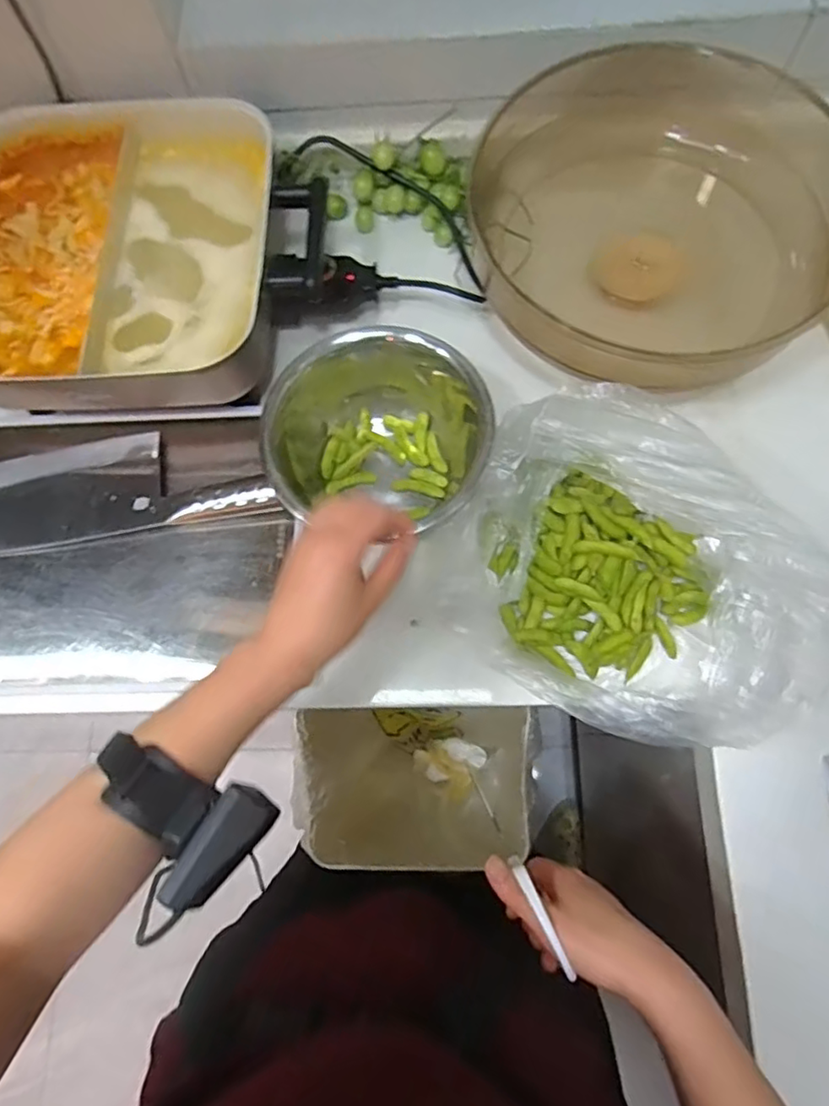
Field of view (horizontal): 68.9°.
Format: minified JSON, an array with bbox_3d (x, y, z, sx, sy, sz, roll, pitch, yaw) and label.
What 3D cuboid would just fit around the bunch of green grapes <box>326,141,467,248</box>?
[{"bbox_3d":[-0.017,-0.401,0.654,0.140,0.067,0.088,16,75,3],"label":"bunch of green grapes"}]

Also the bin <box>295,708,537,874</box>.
[{"bbox_3d":[-0.003,0.262,0.696,0.232,0.232,0.147,2,74,0],"label":"bin"}]

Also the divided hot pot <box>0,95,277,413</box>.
[{"bbox_3d":[-0.292,-0.292,0.594,0.306,0.104,0.315,5,74,0],"label":"divided hot pot"}]

